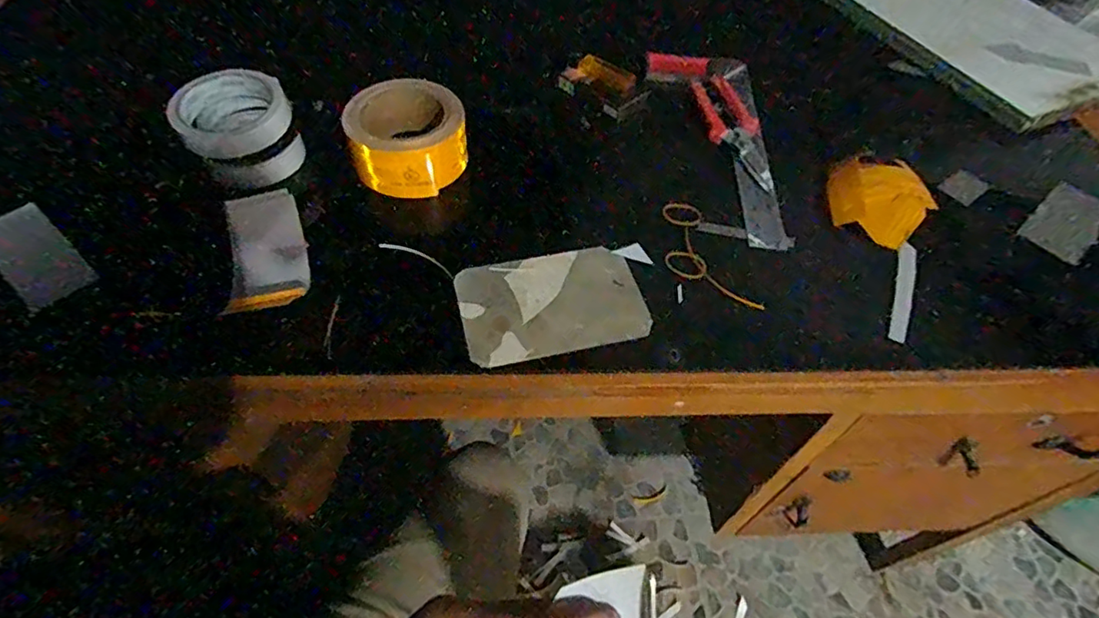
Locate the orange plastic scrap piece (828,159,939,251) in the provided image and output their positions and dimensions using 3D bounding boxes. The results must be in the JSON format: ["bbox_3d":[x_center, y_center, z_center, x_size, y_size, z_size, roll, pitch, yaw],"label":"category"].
[{"bbox_3d":[0.314,-0.108,0.546,0.085,0.036,0.096,-33,63,-25],"label":"orange plastic scrap piece"}]

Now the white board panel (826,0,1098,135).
[{"bbox_3d":[0.551,-0.399,0.762,0.341,0.013,0.425,-21,58,-22],"label":"white board panel"}]

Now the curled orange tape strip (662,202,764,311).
[{"bbox_3d":[0.130,-0.048,0.504,0.059,0.004,0.132,-14,56,-14],"label":"curled orange tape strip"}]

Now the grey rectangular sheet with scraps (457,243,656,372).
[{"bbox_3d":[0.002,-0.005,0.470,0.149,0.006,0.100,-11,55,-12],"label":"grey rectangular sheet with scraps"}]

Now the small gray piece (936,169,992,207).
[{"bbox_3d":[0.437,-0.128,0.594,0.033,0.004,0.035,-41,62,2],"label":"small gray piece"}]

